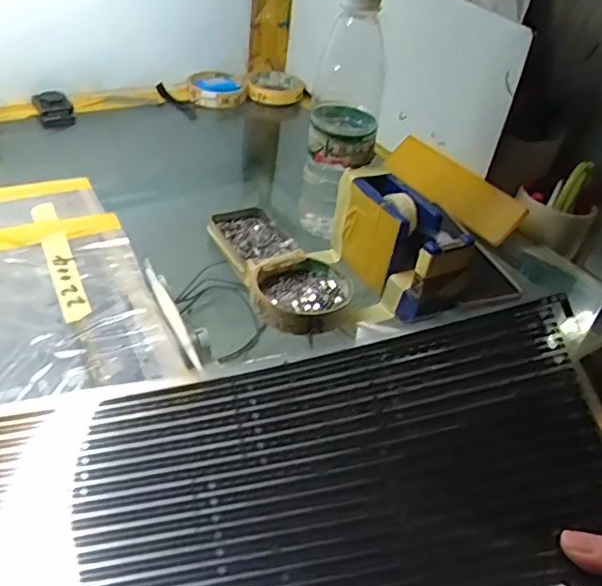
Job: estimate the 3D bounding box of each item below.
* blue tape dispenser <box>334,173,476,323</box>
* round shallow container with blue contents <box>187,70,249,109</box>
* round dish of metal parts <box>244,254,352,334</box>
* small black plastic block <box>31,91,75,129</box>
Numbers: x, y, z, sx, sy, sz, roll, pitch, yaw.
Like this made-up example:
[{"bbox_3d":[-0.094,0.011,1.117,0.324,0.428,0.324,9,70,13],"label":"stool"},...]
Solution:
[{"bbox_3d":[0.082,-0.043,0.509,0.046,0.080,0.133,-14,39,-27],"label":"blue tape dispenser"},{"bbox_3d":[-0.116,-0.290,0.837,0.094,0.018,0.072,-30,64,-37],"label":"round shallow container with blue contents"},{"bbox_3d":[-0.001,-0.006,0.503,0.085,0.024,0.100,-1,35,-11],"label":"round dish of metal parts"},{"bbox_3d":[-0.310,-0.230,0.744,0.044,0.038,0.036,-12,39,-25],"label":"small black plastic block"}]

